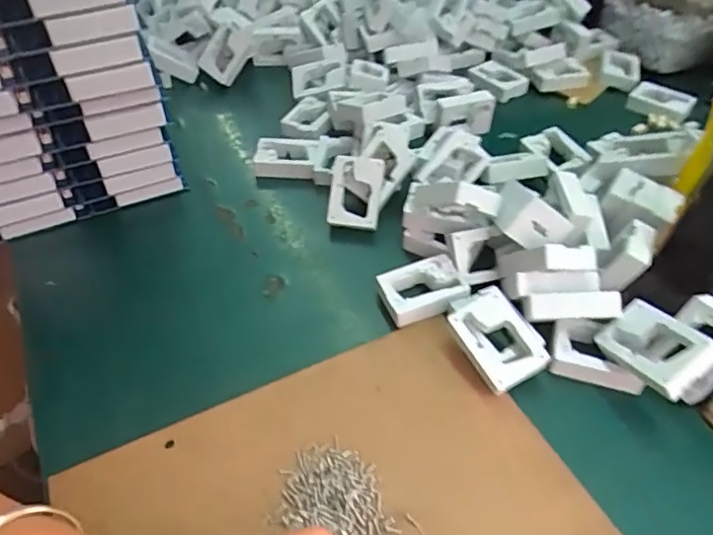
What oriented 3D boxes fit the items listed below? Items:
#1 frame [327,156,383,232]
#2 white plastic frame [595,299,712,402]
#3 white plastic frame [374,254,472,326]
[{"bbox_3d":[0.000,-0.062,0.456,0.042,0.012,0.058,6,81,0],"label":"frame"},{"bbox_3d":[0.179,0.048,0.338,0.041,0.019,0.058,-46,36,4],"label":"white plastic frame"},{"bbox_3d":[0.047,0.016,0.402,0.058,0.016,0.040,-11,48,-13],"label":"white plastic frame"}]

